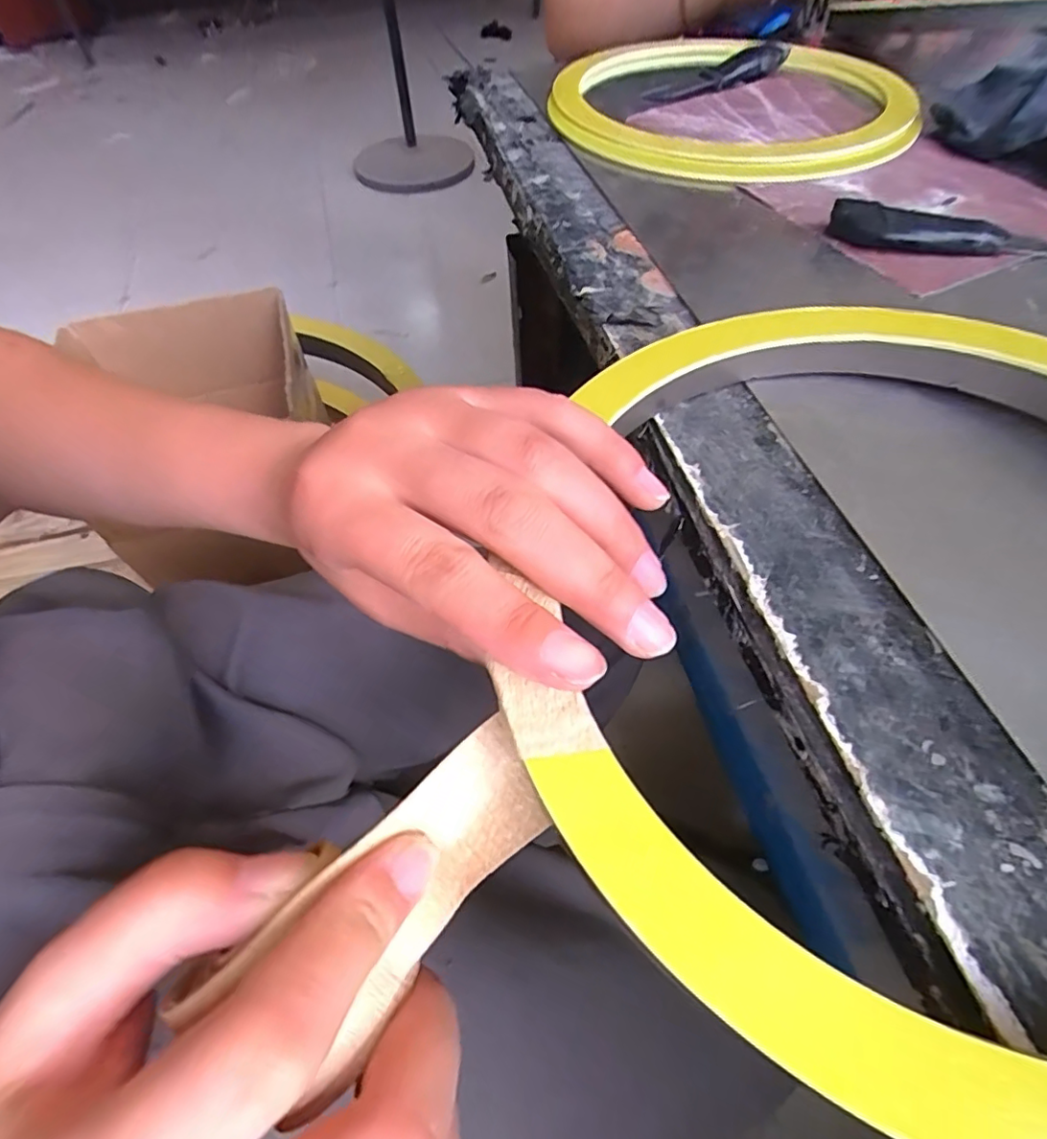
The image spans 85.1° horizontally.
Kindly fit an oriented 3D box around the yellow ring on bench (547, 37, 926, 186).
[{"bbox_3d":[0.126,-0.289,0.351,0.211,0.013,0.202,-1,55,1],"label":"yellow ring on bench"}]

